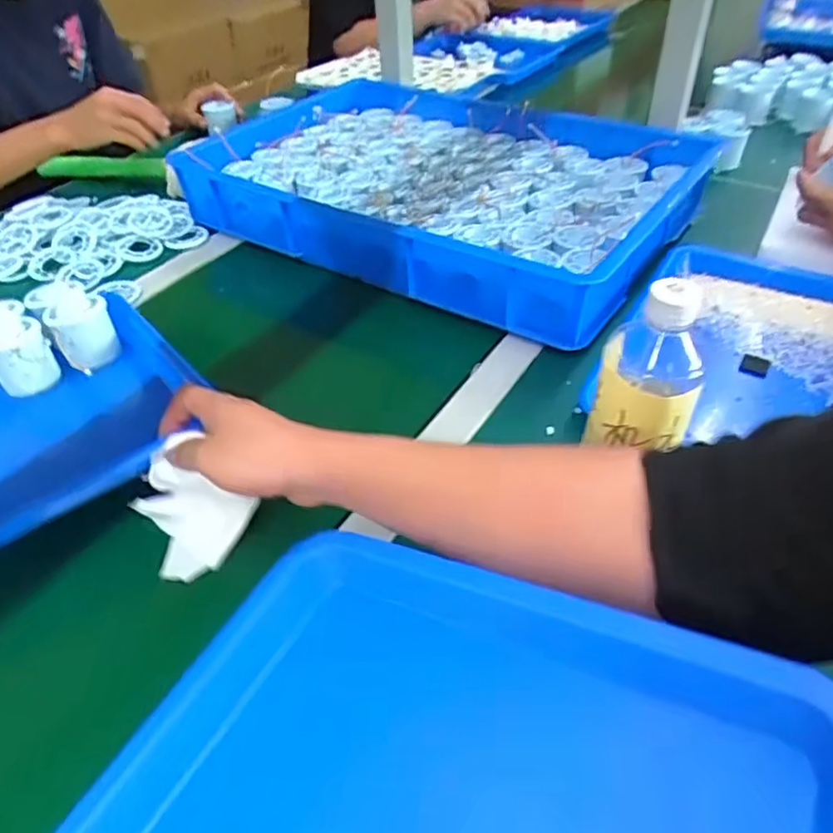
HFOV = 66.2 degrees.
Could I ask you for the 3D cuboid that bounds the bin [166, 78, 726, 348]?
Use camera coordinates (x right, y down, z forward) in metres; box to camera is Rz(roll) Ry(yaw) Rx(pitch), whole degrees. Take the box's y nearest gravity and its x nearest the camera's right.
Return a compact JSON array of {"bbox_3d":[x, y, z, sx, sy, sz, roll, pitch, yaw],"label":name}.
[{"bbox_3d":[0.009,-0.331,0.870,0.647,0.093,0.461,24,49,25],"label":"bin"}]

